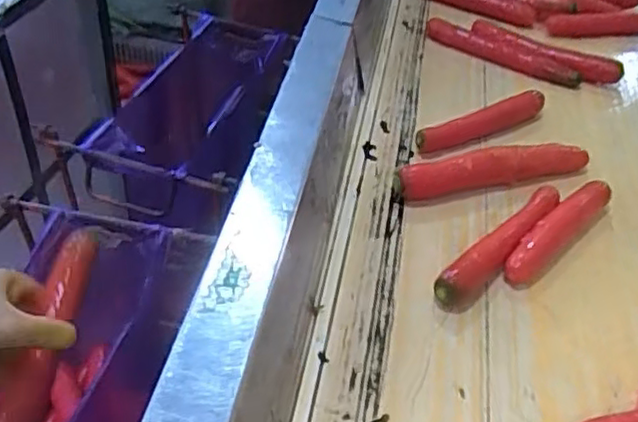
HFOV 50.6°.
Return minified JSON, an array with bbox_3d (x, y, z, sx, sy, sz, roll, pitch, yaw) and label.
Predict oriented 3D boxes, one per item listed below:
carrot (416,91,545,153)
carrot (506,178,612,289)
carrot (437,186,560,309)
[{"bbox_3d":[0.217,-0.120,0.895,0.209,0.030,0.025,-20,48,-25],"label":"carrot"},{"bbox_3d":[0.258,0.021,0.730,0.032,0.028,0.196,36,51,29],"label":"carrot"},{"bbox_3d":[0.196,0.033,0.706,0.034,0.030,0.218,34,50,28],"label":"carrot"}]

